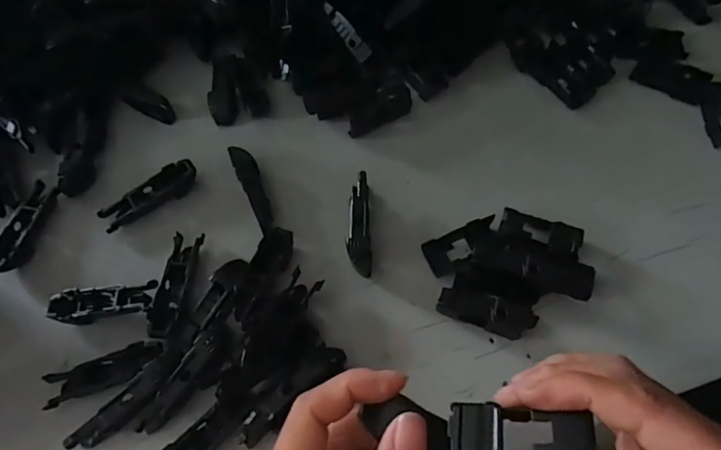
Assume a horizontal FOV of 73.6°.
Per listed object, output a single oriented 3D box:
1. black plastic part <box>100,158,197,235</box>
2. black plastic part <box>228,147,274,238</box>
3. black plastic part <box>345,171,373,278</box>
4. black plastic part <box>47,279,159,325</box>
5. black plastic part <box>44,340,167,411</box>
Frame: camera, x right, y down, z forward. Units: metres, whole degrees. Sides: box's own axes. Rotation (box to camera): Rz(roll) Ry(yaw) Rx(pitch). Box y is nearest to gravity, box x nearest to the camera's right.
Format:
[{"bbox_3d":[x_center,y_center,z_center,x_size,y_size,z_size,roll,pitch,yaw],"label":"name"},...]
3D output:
[{"bbox_3d":[-0.151,-0.022,0.346,0.072,0.017,0.020,-32,67,-13],"label":"black plastic part"},{"bbox_3d":[-0.075,-0.025,0.342,0.015,0.015,0.072,-22,66,-8],"label":"black plastic part"},{"bbox_3d":[-0.001,0.000,0.327,0.016,0.019,0.071,-3,64,1],"label":"black plastic part"},{"bbox_3d":[-0.163,0.051,0.308,0.070,0.022,0.021,-4,64,0],"label":"black plastic part"},{"bbox_3d":[-0.153,0.088,0.288,0.070,0.010,0.019,-20,84,1],"label":"black plastic part"}]

